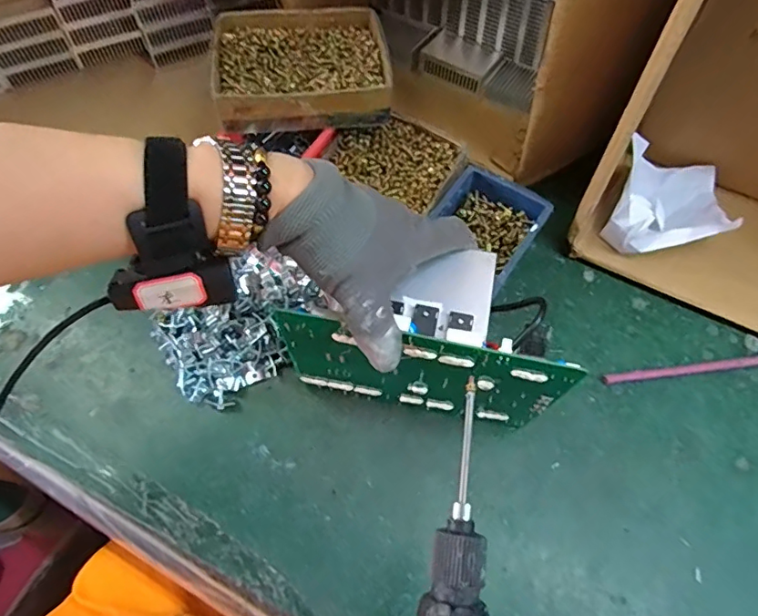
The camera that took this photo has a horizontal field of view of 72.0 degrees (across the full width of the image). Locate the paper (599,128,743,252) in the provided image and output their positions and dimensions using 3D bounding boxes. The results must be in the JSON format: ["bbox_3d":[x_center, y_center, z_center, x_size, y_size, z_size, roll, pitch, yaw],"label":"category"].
[{"bbox_3d":[0.291,-0.108,0.525,0.107,0.068,0.142,17,63,10],"label":"paper"}]

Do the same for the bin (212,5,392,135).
[{"bbox_3d":[-0.081,-0.253,0.545,0.172,0.055,0.152,-11,62,-7],"label":"bin"}]

